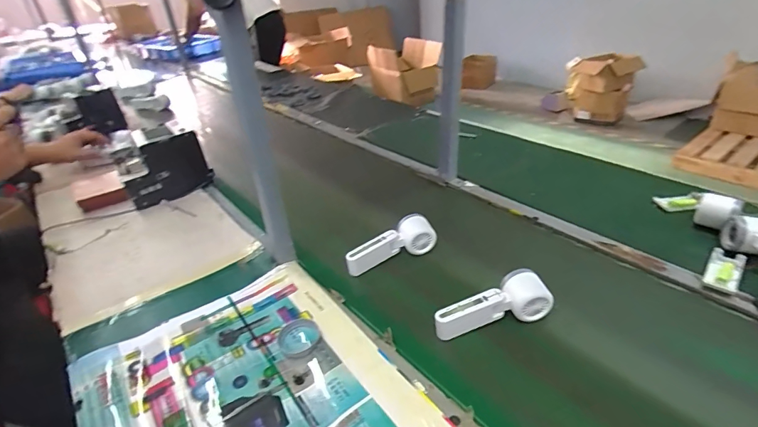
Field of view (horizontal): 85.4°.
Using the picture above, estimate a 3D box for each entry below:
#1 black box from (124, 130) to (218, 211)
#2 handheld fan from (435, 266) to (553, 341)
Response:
[{"bbox_3d":[-0.484,-0.098,0.946,0.182,0.132,0.036,-22,36,-26],"label":"black box"},{"bbox_3d":[0.155,0.127,0.581,0.161,0.062,0.052,-10,32,-9],"label":"handheld fan"}]

